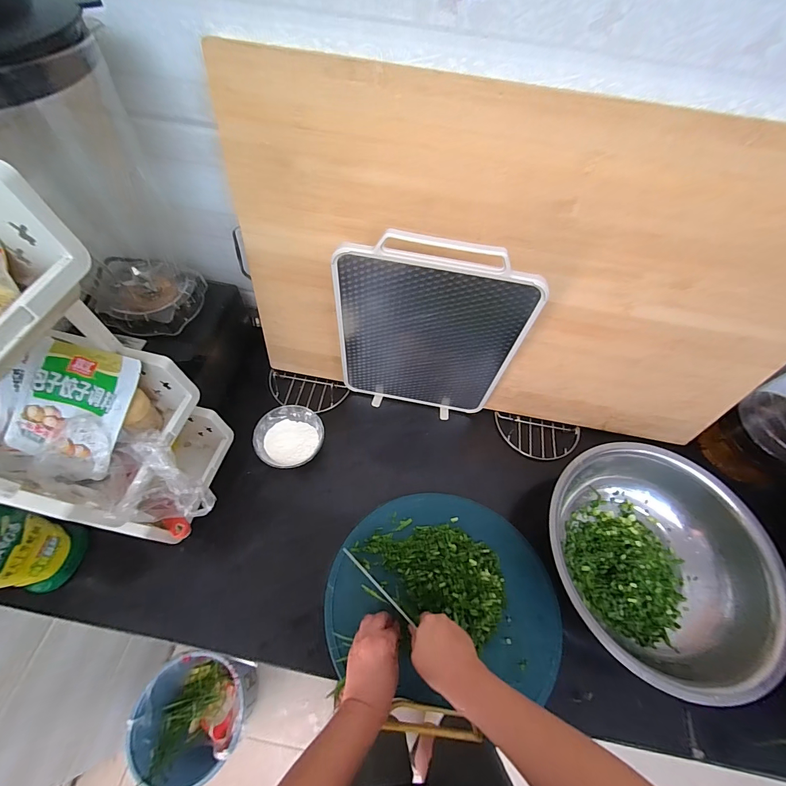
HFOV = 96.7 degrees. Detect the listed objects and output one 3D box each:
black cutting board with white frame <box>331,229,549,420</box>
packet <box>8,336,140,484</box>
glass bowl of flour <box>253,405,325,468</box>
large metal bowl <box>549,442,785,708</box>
[{"bbox_3d":[0.052,-0.077,0.579,0.284,0.384,0.031,6,59,-1],"label":"black cutting board with white frame"},{"bbox_3d":[-0.396,0.016,0.423,0.131,0.029,0.160,23,94,0],"label":"packet"},{"bbox_3d":[-0.192,0.087,0.657,0.120,0.047,0.115,2,59,-3],"label":"glass bowl of flour"},{"bbox_3d":[0.407,0.258,0.559,0.331,0.112,0.334,2,59,-3],"label":"large metal bowl"}]

